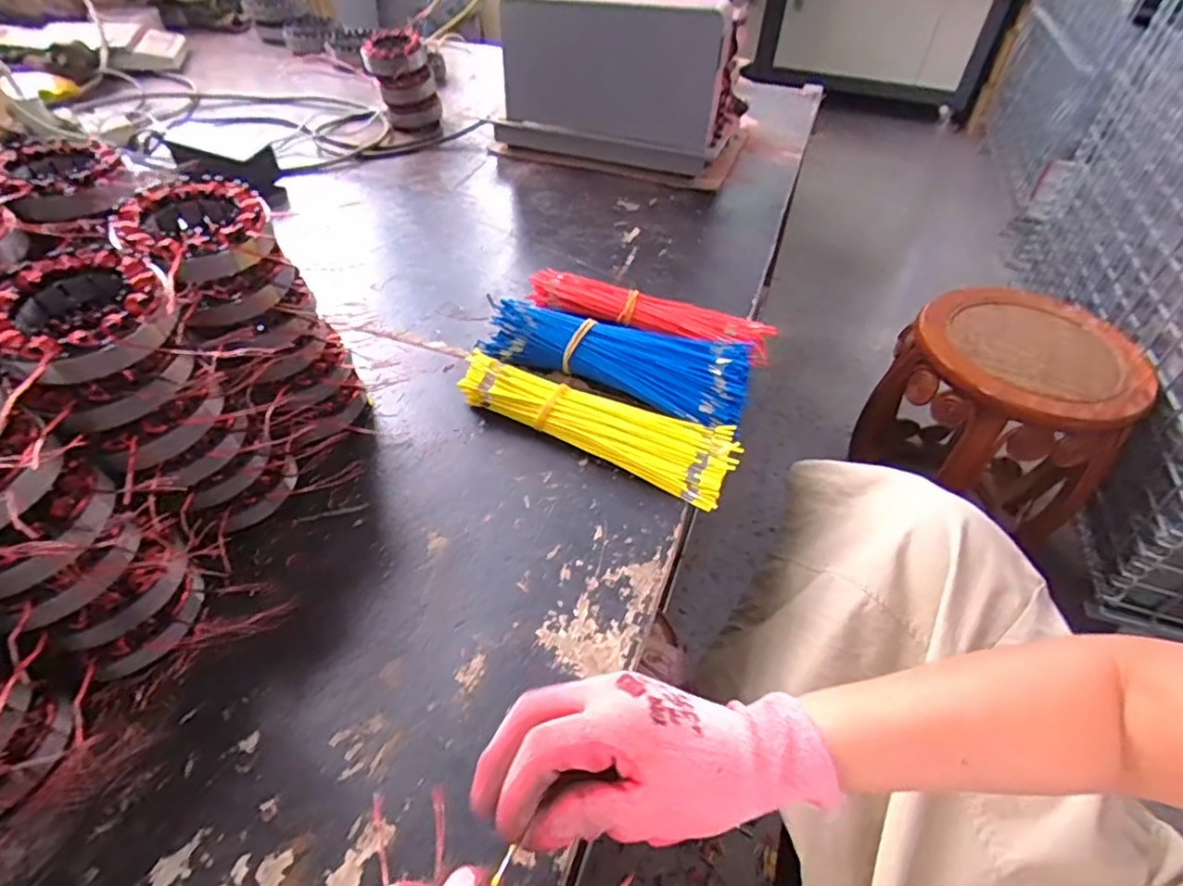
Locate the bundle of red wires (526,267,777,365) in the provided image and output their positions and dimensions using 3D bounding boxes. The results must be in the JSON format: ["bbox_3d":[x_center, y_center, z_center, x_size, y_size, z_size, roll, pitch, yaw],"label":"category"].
[{"bbox_3d":[0.054,-0.127,0.625,0.246,0.032,0.048,18,48,14],"label":"bundle of red wires"}]

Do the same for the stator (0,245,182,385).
[{"bbox_3d":[-0.280,-0.069,0.342,0.095,0.030,0.086,32,53,25],"label":"stator"}]

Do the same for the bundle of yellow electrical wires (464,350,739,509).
[{"bbox_3d":[0.004,-0.021,0.526,0.241,0.033,0.069,23,50,18],"label":"bundle of yellow electrical wires"}]

